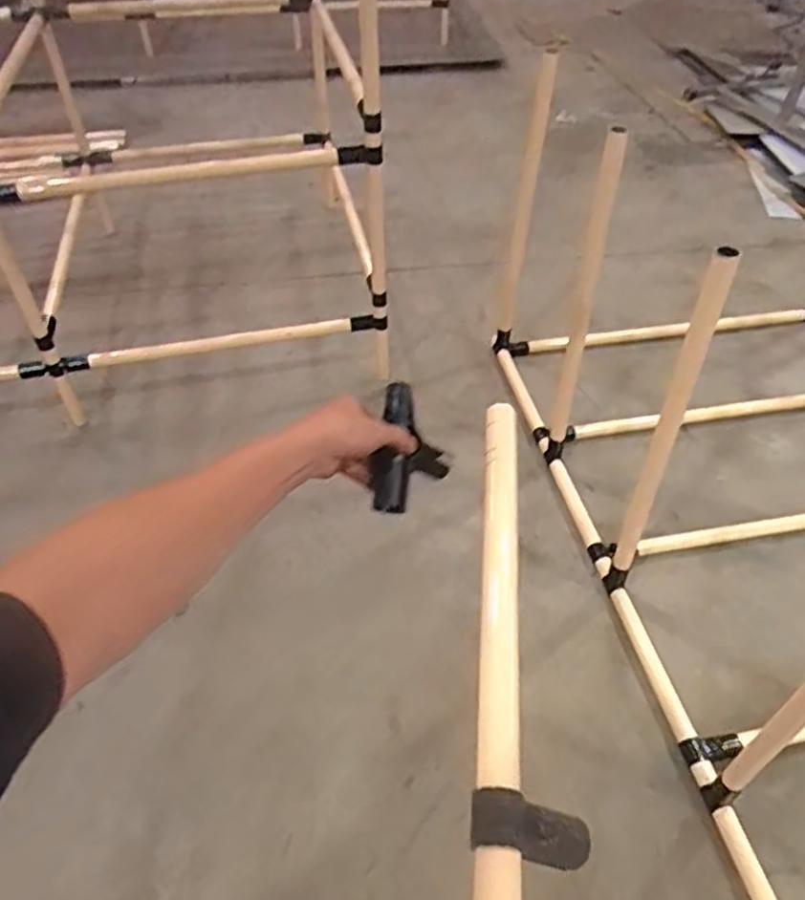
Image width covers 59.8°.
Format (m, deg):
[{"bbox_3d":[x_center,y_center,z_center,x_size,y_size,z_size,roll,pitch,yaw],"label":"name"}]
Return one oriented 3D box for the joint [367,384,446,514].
[{"bbox_3d":[0.008,0.001,0.683,0.060,0.079,0.111,7,46,10],"label":"joint"}]

